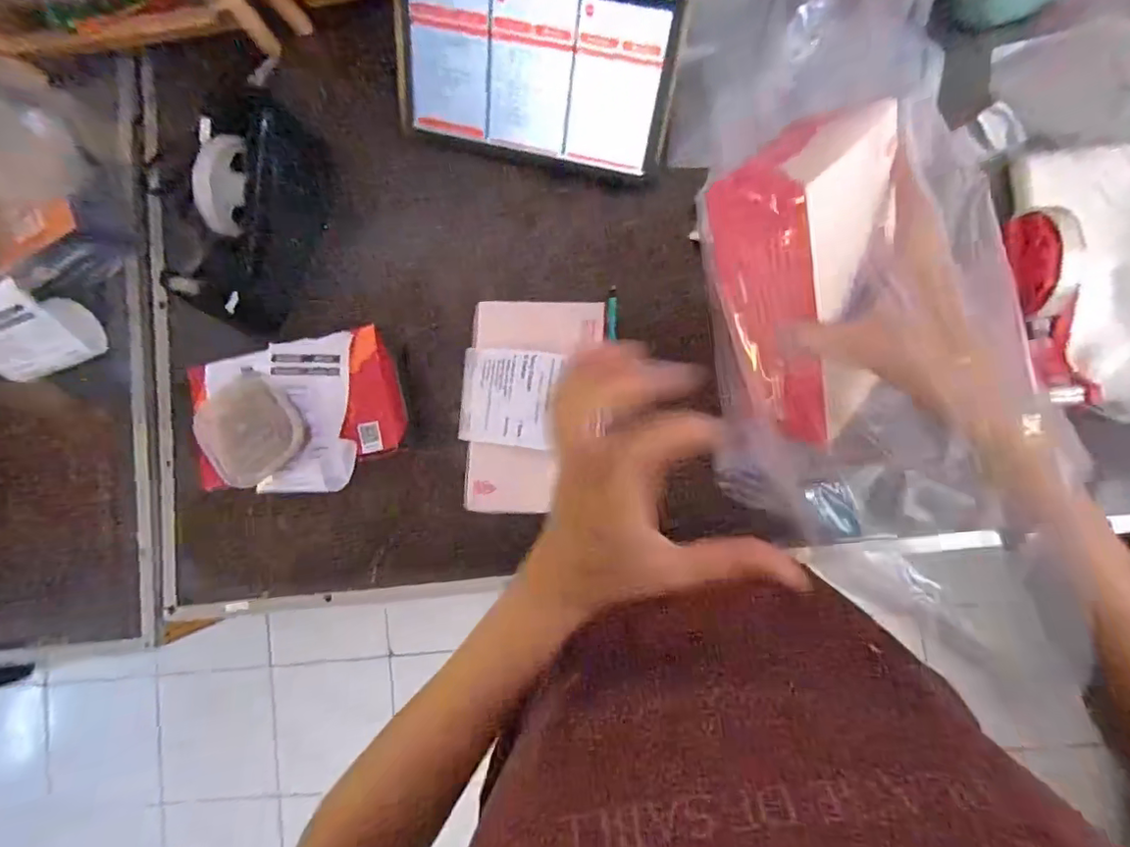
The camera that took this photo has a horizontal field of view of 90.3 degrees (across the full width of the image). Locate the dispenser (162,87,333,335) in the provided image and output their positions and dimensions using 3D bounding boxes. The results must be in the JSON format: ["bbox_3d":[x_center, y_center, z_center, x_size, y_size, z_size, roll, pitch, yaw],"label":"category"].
[{"bbox_3d":[-0.279,-0.191,0.515,0.069,0.100,0.200,13,87,6],"label":"dispenser"}]

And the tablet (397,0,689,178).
[{"bbox_3d":[-0.029,-0.323,0.494,0.251,0.011,0.159,14,131,7],"label":"tablet"}]

